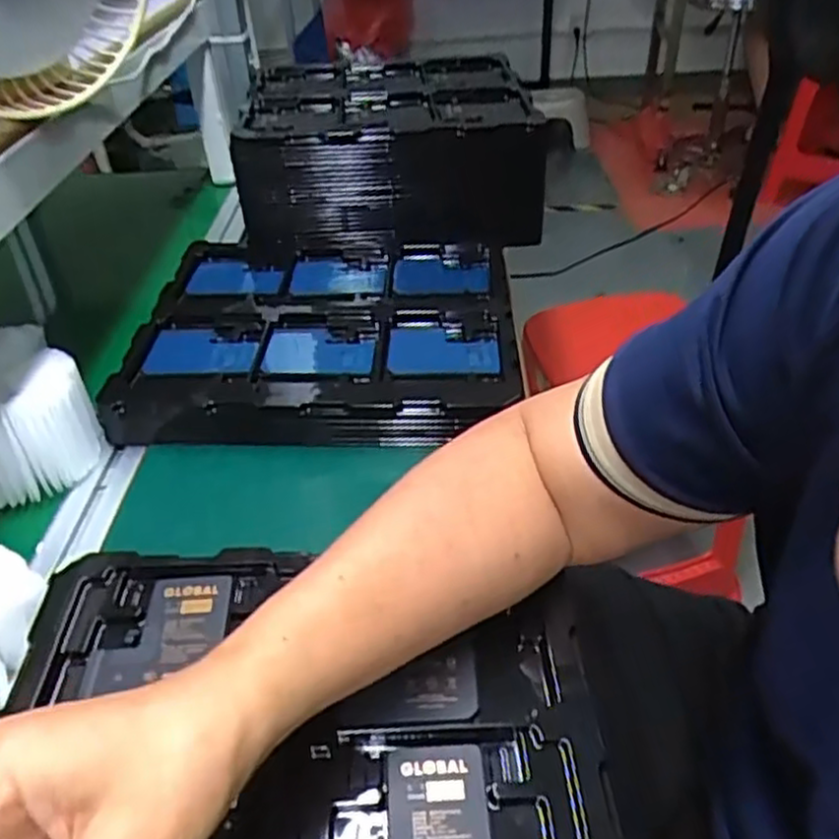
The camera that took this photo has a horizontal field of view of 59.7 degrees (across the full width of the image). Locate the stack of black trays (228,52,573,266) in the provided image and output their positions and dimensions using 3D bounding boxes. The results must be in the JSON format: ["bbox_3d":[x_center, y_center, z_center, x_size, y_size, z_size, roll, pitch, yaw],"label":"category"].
[{"bbox_3d":[-0.039,-0.294,0.804,0.306,0.129,0.269,-9,39,-7],"label":"stack of black trays"}]

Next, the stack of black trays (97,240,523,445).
[{"bbox_3d":[-0.078,-0.087,0.648,0.316,0.042,0.286,0,39,3],"label":"stack of black trays"}]

